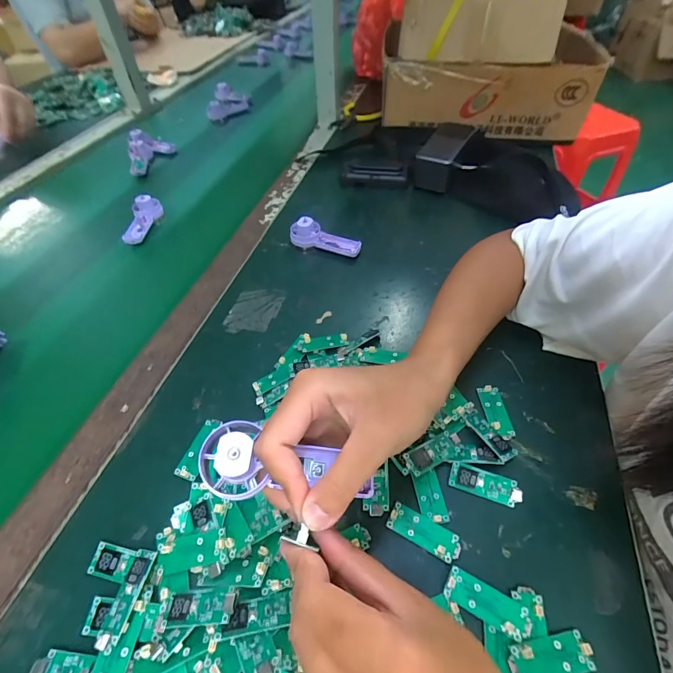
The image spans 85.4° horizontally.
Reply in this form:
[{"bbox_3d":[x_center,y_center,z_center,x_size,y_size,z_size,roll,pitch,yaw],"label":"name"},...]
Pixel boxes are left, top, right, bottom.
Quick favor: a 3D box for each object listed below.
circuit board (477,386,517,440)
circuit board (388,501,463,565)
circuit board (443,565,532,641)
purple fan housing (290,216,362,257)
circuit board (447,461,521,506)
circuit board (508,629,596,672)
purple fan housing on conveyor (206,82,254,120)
[{"bbox_3d":[0.141,0.066,0.321,0.018,0.006,0.049,-2,50,-2],"label":"circuit board"},{"bbox_3d":[0.063,0.140,0.261,0.051,0.005,0.019,23,54,18],"label":"circuit board"},{"bbox_3d":[0.096,0.169,0.232,0.051,0.004,0.019,22,66,20],"label":"circuit board"},{"bbox_3d":[-0.014,-0.127,0.467,0.093,0.035,0.029,15,52,12],"label":"purple fan housing"},{"bbox_3d":[0.114,0.113,0.280,0.051,0.006,0.018,16,52,13],"label":"circuit board"},{"bbox_3d":[0.127,0.192,0.214,0.051,0.007,0.025,-6,50,-5],"label":"circuit board"},{"bbox_3d":[-0.238,-0.519,0.809,0.081,0.046,0.118,-1,50,-1],"label":"purple fan housing on conveyor"}]

